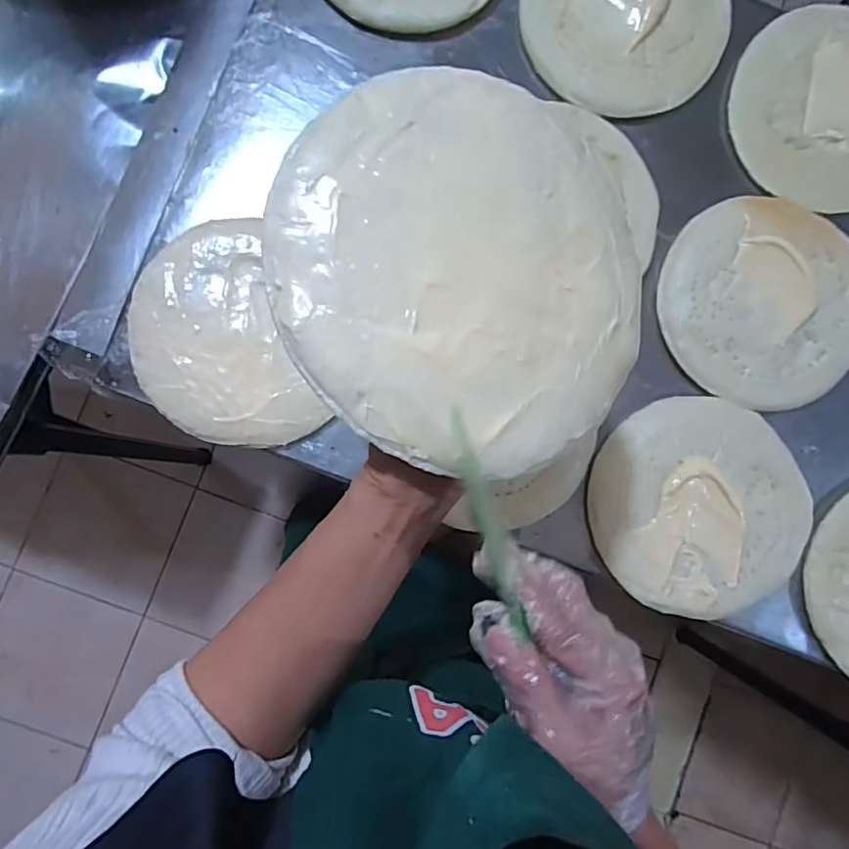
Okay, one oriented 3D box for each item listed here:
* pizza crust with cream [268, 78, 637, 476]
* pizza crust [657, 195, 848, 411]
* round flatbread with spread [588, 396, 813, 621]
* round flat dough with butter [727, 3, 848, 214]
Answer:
[{"bbox_3d":[0.025,-0.073,0.268,0.182,0.017,0.185,1,85,-19],"label":"pizza crust with cream"},{"bbox_3d":[0.327,-0.117,0.536,0.192,0.020,0.198,0,86,-3],"label":"pizza crust"},{"bbox_3d":[0.258,0.076,0.518,0.202,0.019,0.192,0,86,-3],"label":"round flatbread with spread"},{"bbox_3d":[0.402,-0.309,0.552,0.200,0.028,0.178,32,85,-1],"label":"round flat dough with butter"}]

